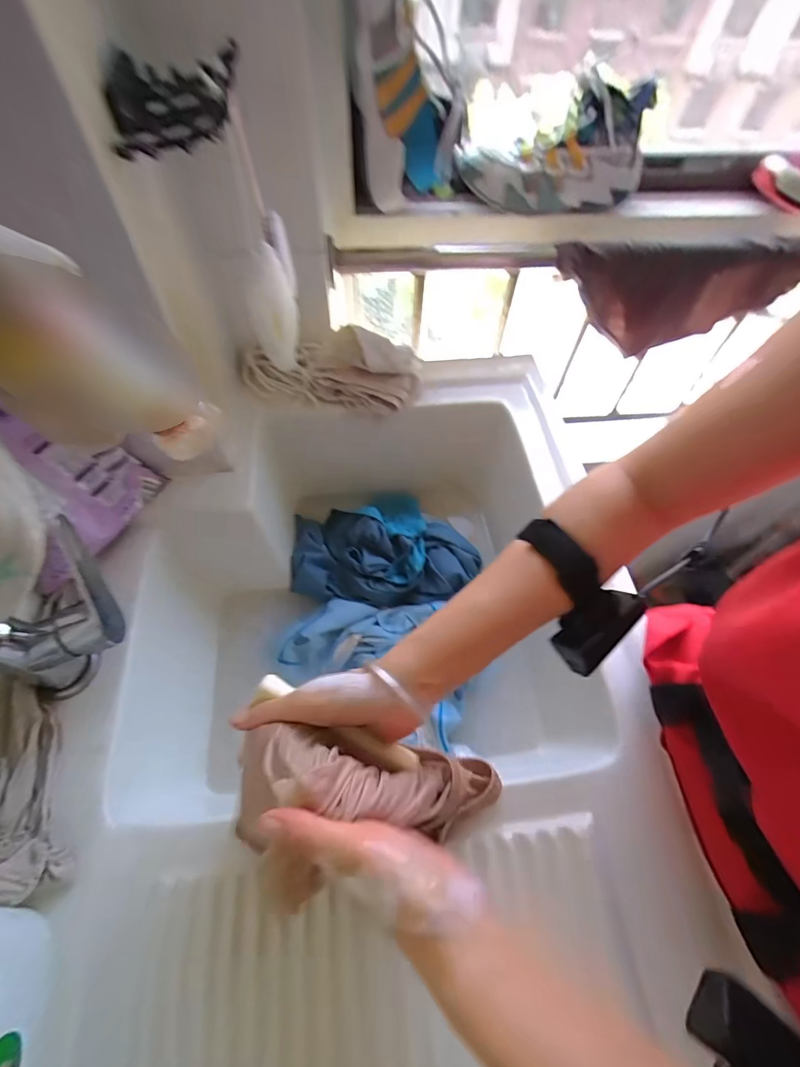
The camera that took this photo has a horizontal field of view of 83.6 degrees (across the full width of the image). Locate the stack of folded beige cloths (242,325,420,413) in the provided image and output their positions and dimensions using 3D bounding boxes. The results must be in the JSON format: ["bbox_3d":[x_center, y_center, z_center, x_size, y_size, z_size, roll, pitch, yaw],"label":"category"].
[{"bbox_3d":[-0.092,-0.211,0.576,0.227,0.073,0.061,9,58,3],"label":"stack of folded beige cloths"}]

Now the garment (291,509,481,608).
[{"bbox_3d":[-0.024,0.031,0.610,0.247,0.056,0.128,7,58,1],"label":"garment"}]

